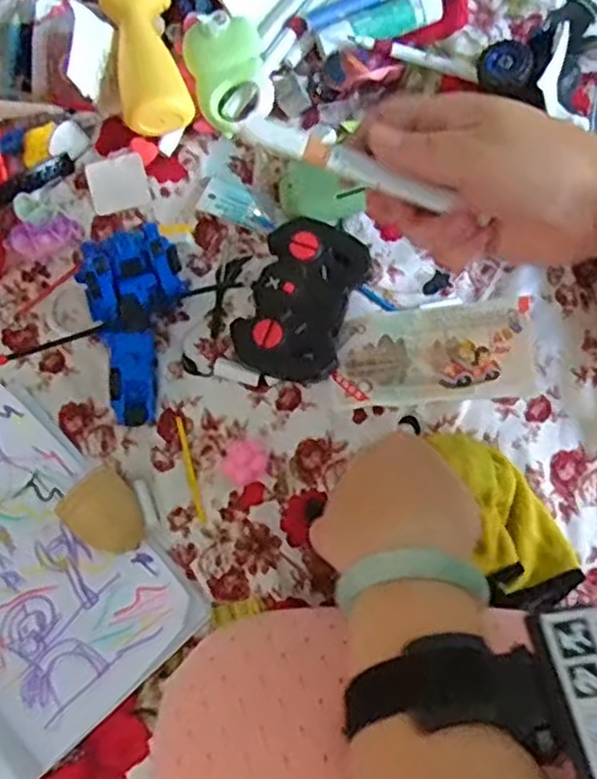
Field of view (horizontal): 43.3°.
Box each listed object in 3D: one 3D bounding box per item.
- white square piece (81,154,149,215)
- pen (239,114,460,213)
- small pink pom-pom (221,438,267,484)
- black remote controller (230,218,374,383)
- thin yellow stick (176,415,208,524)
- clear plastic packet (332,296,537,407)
[{"bbox_3d":[-0.133,-0.151,0.550,0.045,0.004,0.038,-11,91,7],"label":"white square piece"},{"bbox_3d":[0.022,-0.107,0.355,0.101,0.009,0.013,20,73,-3],"label":"pen"},{"bbox_3d":[-0.036,0.045,0.492,0.029,0.017,0.029,0,74,1],"label":"small pink pom-pom"},{"bbox_3d":[0.002,-0.060,0.507,0.070,0.036,0.106,19,76,6],"label":"black remote controller"},{"bbox_3d":[-0.072,0.053,0.503,0.007,0.004,0.071,-15,73,-4],"label":"thin yellow stick"},{"bbox_3d":[0.085,-0.023,0.482,0.123,0.007,0.064,-6,71,18],"label":"clear plastic packet"}]

